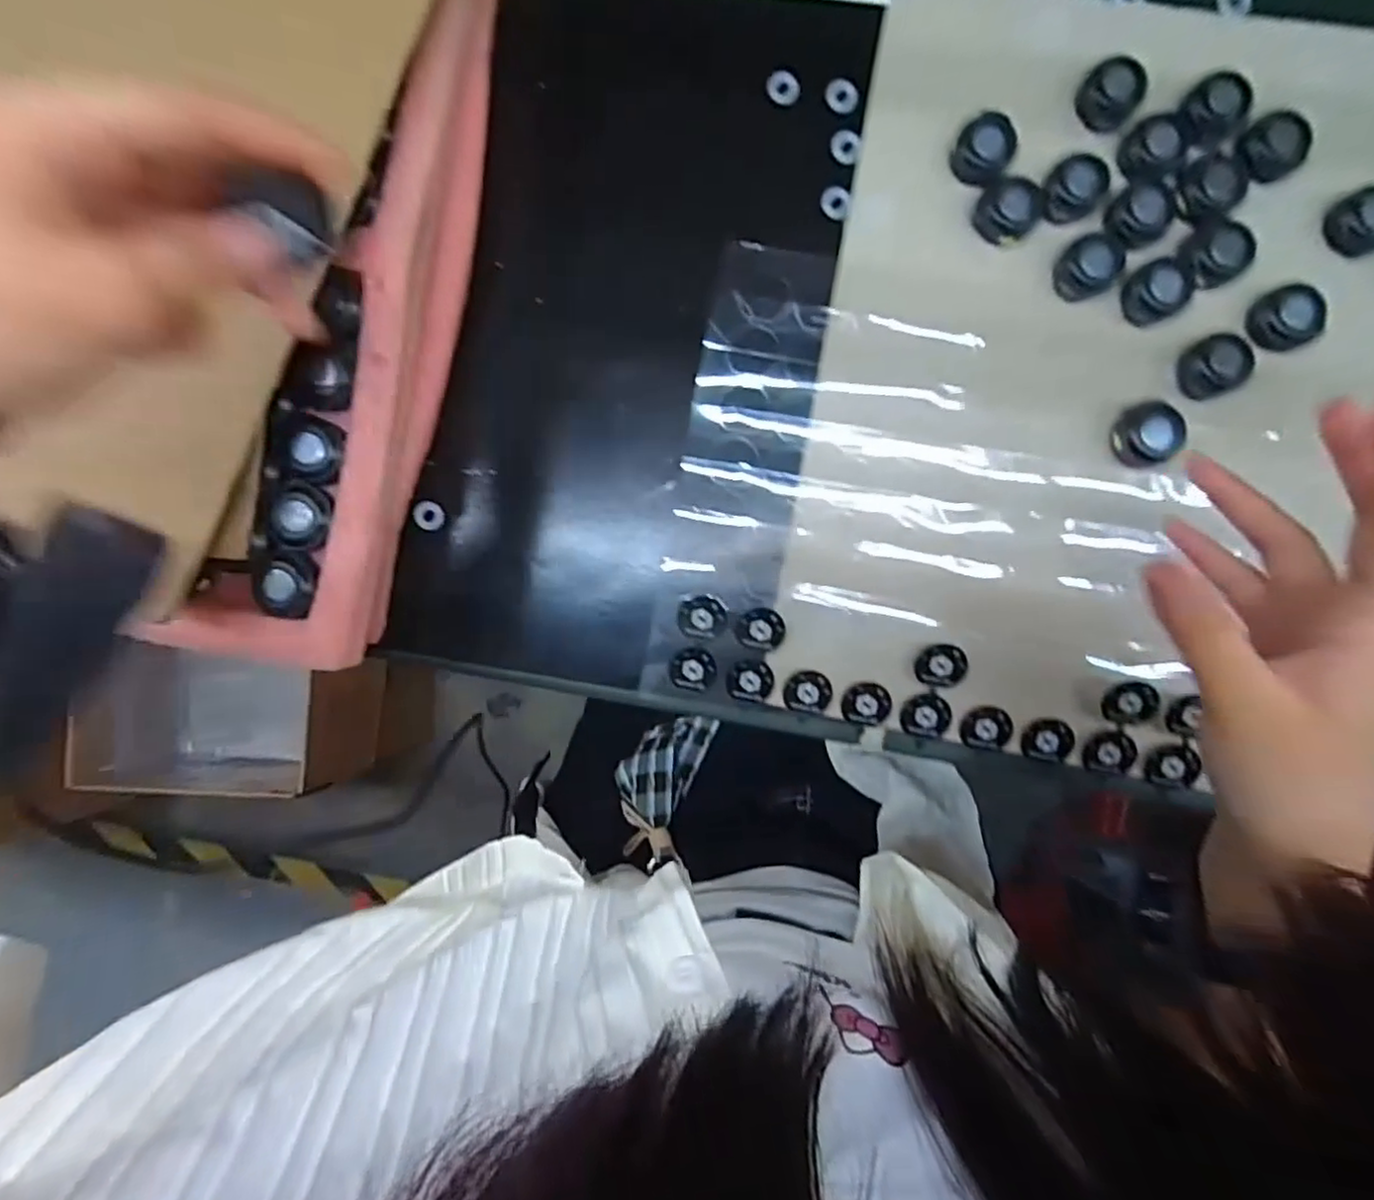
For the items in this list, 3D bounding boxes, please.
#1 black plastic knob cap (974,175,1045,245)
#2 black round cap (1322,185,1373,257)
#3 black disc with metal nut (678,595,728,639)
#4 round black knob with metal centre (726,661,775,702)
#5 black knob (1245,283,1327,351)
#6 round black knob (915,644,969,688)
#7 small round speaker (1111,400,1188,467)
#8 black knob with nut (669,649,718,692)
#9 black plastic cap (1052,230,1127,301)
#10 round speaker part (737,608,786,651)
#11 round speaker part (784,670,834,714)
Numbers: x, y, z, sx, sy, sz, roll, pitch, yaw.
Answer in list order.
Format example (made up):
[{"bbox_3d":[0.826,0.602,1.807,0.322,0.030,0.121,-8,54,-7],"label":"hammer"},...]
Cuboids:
[{"bbox_3d":[0.154,-0.187,0.323,0.031,0.011,0.027,-31,88,3],"label":"black plastic knob cap"},{"bbox_3d":[0.314,-0.175,0.314,0.028,0.011,0.028,0,90,4],"label":"black round cap"},{"bbox_3d":[0.008,0.009,0.333,0.023,0.007,0.020,-4,90,4],"label":"black disc with metal nut"},{"bbox_3d":[0.032,0.040,0.339,0.022,0.005,0.020,0,90,4],"label":"round black knob with metal centre"},{"bbox_3d":[0.281,-0.132,0.315,0.027,0.011,0.029,0,90,4],"label":"black knob"},{"bbox_3d":[0.122,0.032,0.326,0.022,0.010,0.021,0,90,4],"label":"round black knob"},{"bbox_3d":[0.218,-0.079,0.322,0.029,0.014,0.030,0,90,4],"label":"small round speaker"},{"bbox_3d":[0.003,0.035,0.340,0.023,0.004,0.021,0,90,4],"label":"black knob with nut"},{"bbox_3d":[0.191,-0.160,0.323,0.029,0.013,0.028,0,90,4],"label":"black plastic cap"},{"bbox_3d":[0.036,0.014,0.332,0.022,0.008,0.020,0,90,4],"label":"round speaker part"},{"bbox_3d":[0.060,0.046,0.337,0.023,0.005,0.021,0,90,4],"label":"round speaker part"}]

